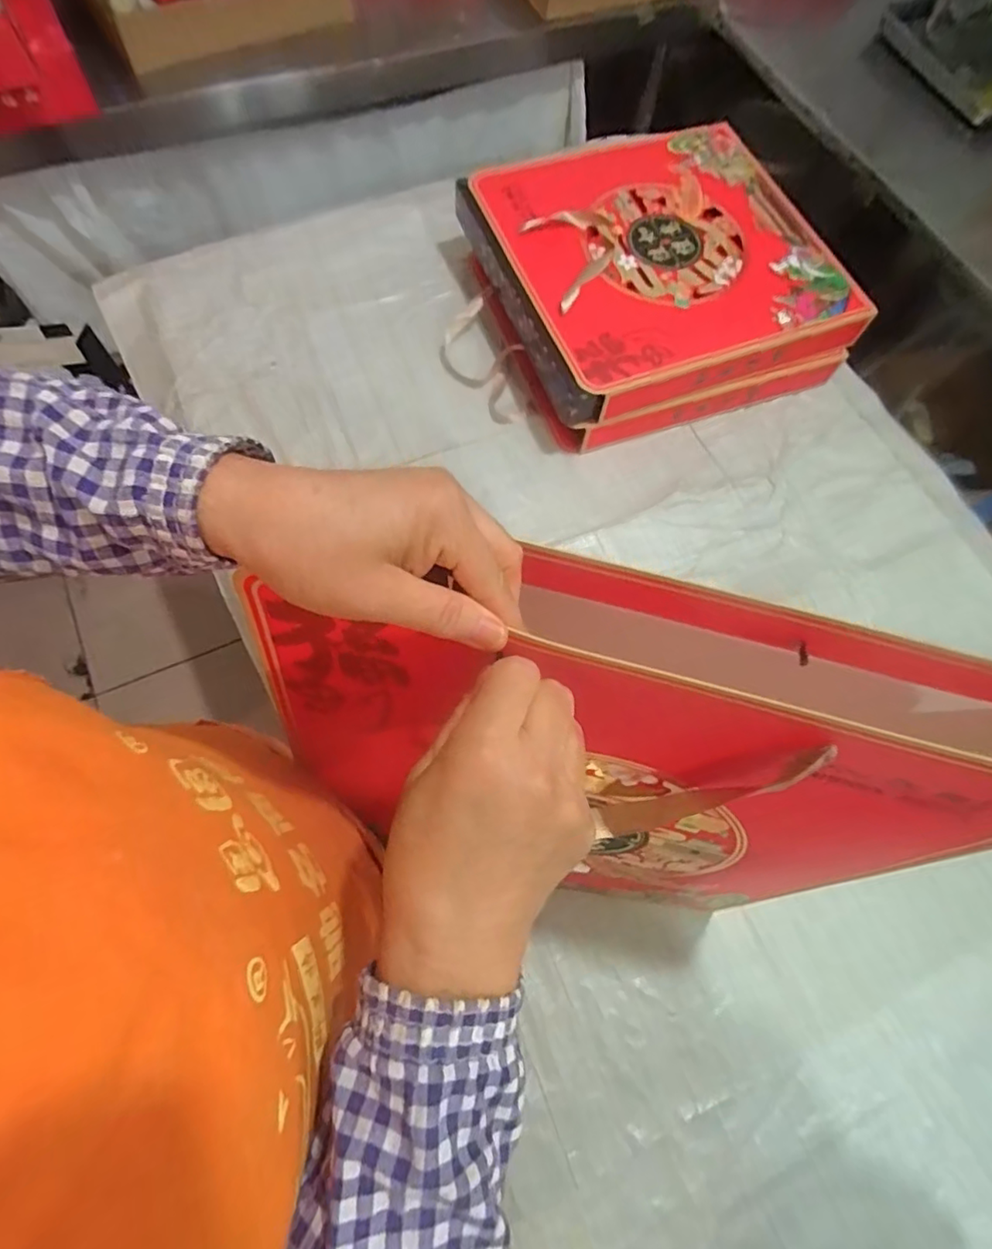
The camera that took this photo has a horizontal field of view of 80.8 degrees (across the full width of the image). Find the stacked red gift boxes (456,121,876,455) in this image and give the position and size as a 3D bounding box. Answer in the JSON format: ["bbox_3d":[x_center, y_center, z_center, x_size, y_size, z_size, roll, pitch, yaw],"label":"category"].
[{"bbox_3d":[0.235,-0.519,0.880,0.473,0.133,0.435,-20,72,-10],"label":"stacked red gift boxes"}]

